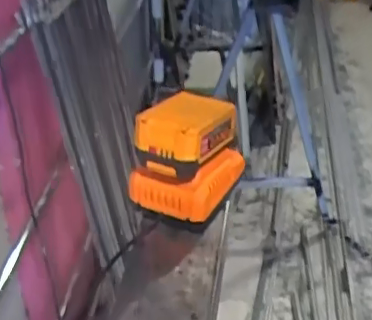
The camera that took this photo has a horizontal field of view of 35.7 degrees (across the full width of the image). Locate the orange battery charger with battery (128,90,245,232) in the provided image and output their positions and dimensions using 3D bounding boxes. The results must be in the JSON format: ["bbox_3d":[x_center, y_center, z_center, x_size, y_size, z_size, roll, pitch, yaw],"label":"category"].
[{"bbox_3d":[0.005,-0.008,0.659,0.092,0.117,0.120,16,37,22],"label":"orange battery charger with battery"}]

